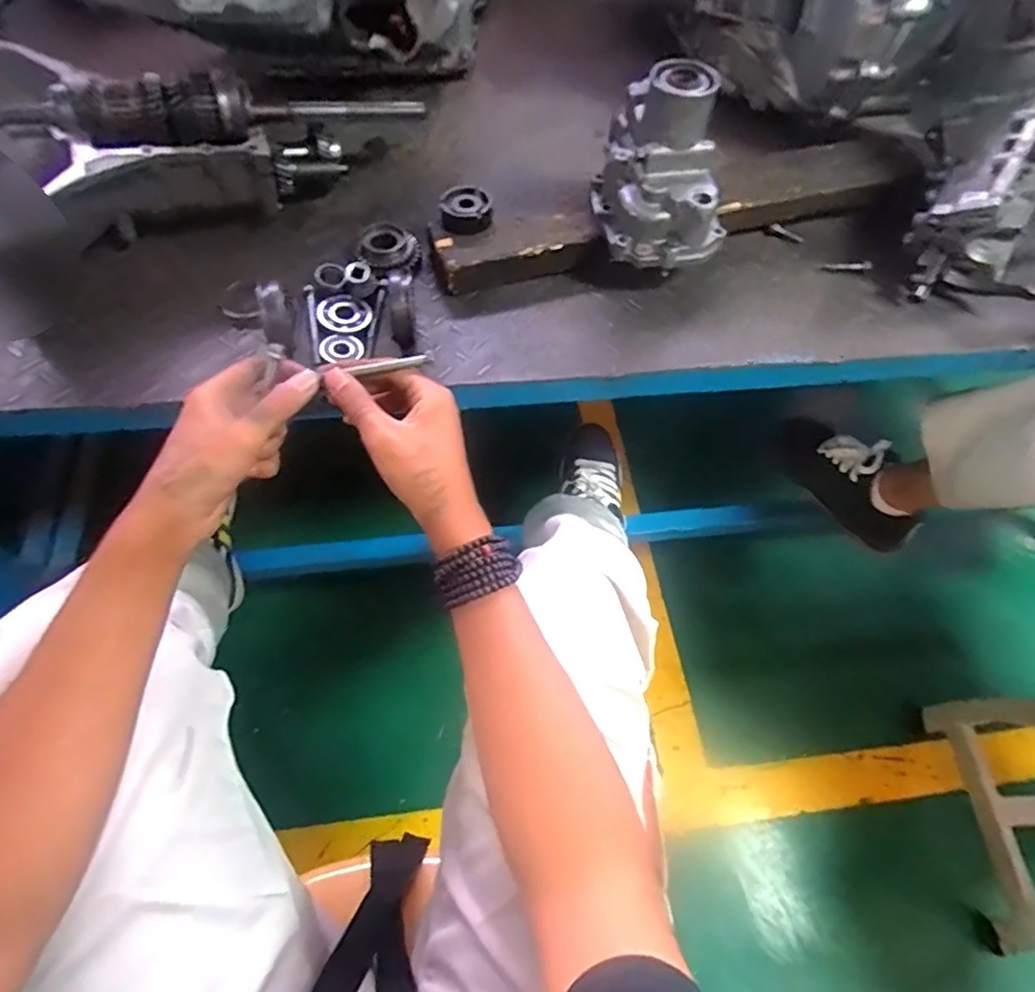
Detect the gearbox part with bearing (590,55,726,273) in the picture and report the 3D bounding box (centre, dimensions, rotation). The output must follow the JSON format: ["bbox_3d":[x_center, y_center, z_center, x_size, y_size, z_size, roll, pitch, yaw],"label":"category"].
[{"bbox_3d":[0.156,-0.345,0.599,0.144,0.136,0.147,13,62,5],"label":"gearbox part with bearing"}]

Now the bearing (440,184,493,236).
[{"bbox_3d":[-0.058,-0.325,0.654,0.057,0.021,0.064,-3,62,-4],"label":"bearing"}]

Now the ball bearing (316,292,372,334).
[{"bbox_3d":[-0.180,-0.190,0.601,0.049,0.012,0.053,1,61,-2],"label":"ball bearing"}]

